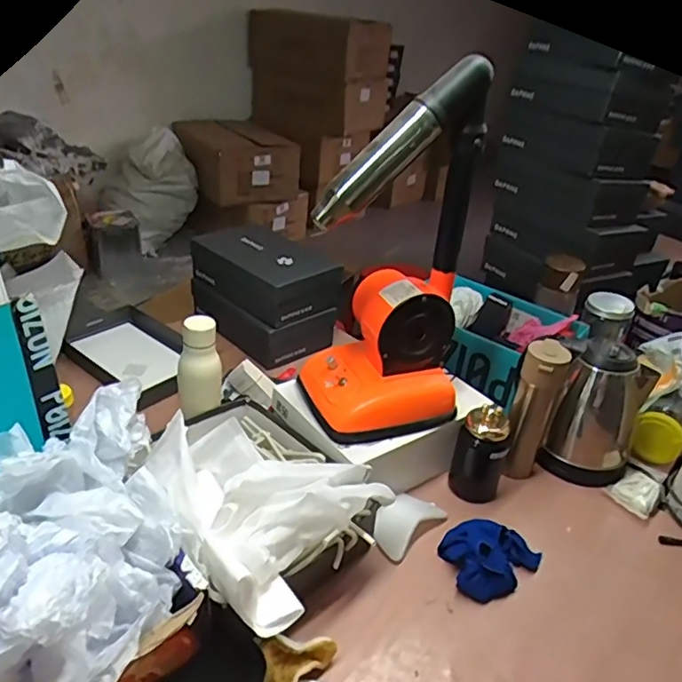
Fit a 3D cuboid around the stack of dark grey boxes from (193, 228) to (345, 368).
[{"bbox_3d":[-0.172,-0.104,1.273,0.302,0.210,0.176,29,38,34],"label":"stack of dark grey boxes"}]

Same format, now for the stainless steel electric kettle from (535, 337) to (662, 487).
[{"bbox_3d":[0.416,0.116,0.954,0.125,0.219,0.121,22,34,25],"label":"stainless steel electric kettle"}]

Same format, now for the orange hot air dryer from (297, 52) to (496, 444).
[{"bbox_3d":[0.067,-0.106,0.807,0.215,0.471,0.161,-7,33,-20],"label":"orange hot air dryer"}]

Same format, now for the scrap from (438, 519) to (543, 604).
[{"bbox_3d":[0.202,0.290,0.818,0.133,0.053,0.112,-24,42,-40],"label":"scrap"}]

